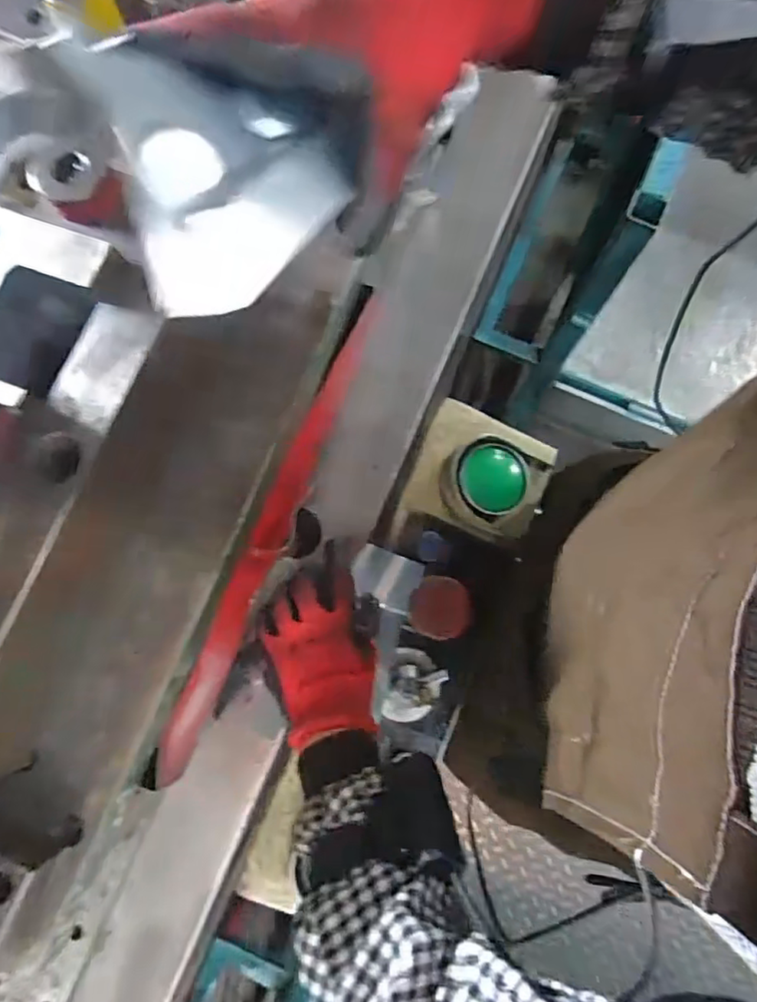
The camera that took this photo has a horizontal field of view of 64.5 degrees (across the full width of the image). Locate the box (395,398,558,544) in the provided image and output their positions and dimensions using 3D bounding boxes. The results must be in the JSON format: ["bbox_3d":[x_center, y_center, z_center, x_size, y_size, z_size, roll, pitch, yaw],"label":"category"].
[{"bbox_3d":[0.103,-0.027,0.604,0.129,0.054,0.132,20,80,5],"label":"box"}]

